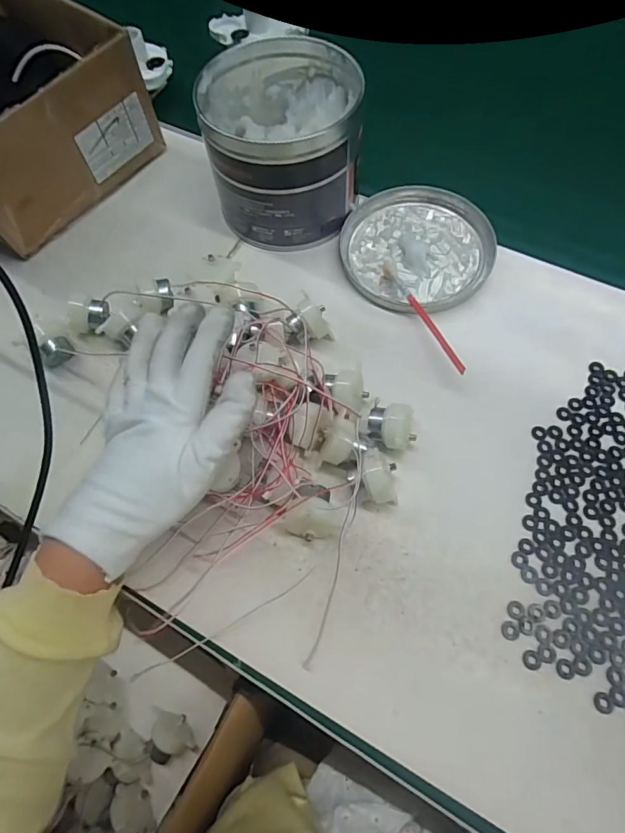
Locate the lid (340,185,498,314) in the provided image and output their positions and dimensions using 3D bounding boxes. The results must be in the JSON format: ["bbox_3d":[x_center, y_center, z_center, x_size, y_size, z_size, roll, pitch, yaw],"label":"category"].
[{"bbox_3d":[0.092,-0.150,0.402,0.125,0.012,0.127,-1,67,2],"label":"lid"}]

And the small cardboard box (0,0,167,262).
[{"bbox_3d":[-0.289,-0.279,0.424,0.205,0.106,0.200,34,73,15],"label":"small cardboard box"}]

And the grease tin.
[{"bbox_3d":[-0.025,-0.231,0.393,0.122,0.100,0.135,-6,67,0],"label":"grease tin"}]

